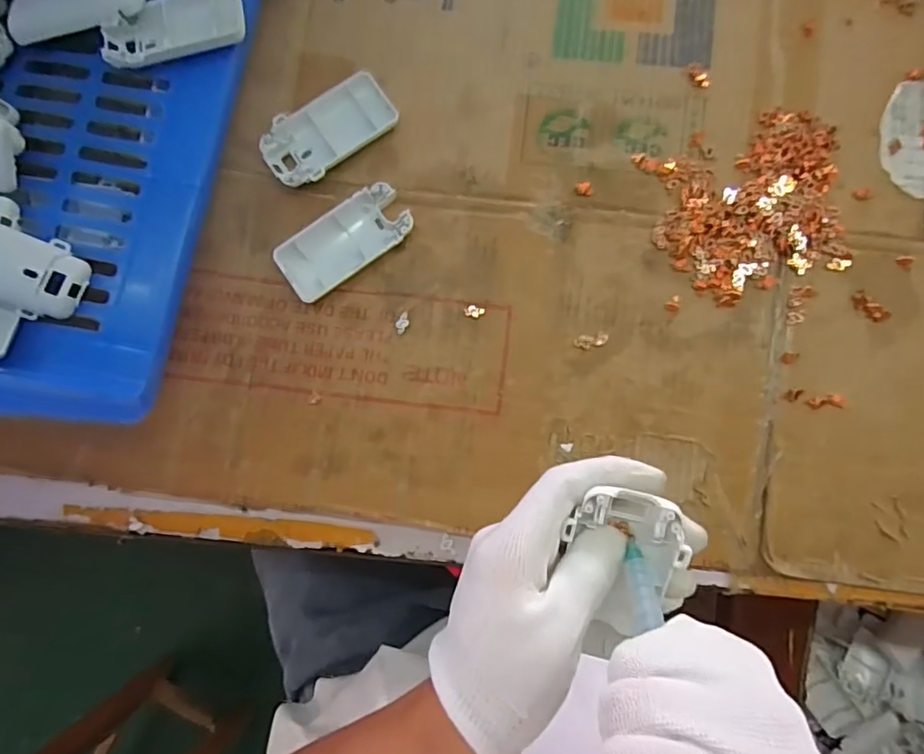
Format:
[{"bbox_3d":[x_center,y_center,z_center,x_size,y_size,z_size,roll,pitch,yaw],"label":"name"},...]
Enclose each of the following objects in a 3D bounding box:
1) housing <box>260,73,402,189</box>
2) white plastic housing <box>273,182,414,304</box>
[{"bbox_3d":[-0.097,-0.179,0.408,0.098,0.019,0.050,-40,83,0],"label":"housing"},{"bbox_3d":[-0.083,-0.096,0.400,0.096,0.014,0.045,-35,83,0],"label":"white plastic housing"}]

